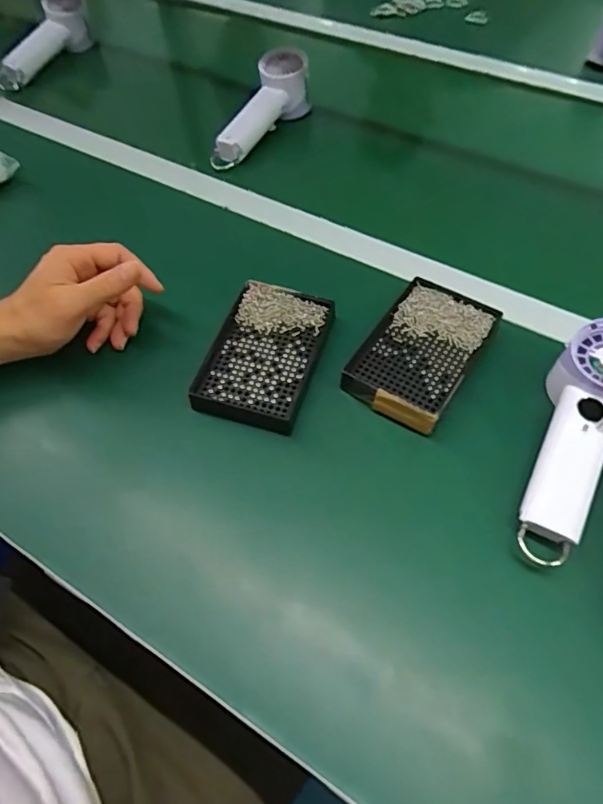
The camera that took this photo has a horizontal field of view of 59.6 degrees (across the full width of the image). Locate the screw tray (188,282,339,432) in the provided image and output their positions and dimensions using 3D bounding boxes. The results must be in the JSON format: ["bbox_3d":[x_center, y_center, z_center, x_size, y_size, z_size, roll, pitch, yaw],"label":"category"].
[{"bbox_3d":[-0.031,-0.044,0.464,0.093,0.020,0.136,15,58,12],"label":"screw tray"}]

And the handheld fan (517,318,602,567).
[{"bbox_3d":[0.209,0.028,0.399,0.066,0.046,0.198,23,74,16],"label":"handheld fan"}]

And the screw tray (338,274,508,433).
[{"bbox_3d":[0.105,-0.048,0.458,0.085,0.018,0.143,29,62,20],"label":"screw tray"}]

